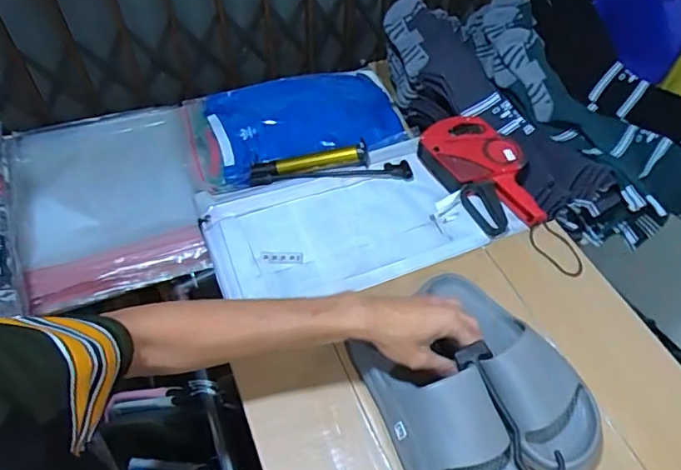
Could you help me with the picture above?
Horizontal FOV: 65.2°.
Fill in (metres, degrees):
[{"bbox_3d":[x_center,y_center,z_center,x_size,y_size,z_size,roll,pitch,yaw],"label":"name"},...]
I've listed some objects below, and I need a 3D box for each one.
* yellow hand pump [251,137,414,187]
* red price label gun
[{"bbox_3d":[-0.017,-0.117,0.861,0.261,0.033,0.057,-2,51,-1],"label":"yellow hand pump"},{"bbox_3d":[0.229,-0.097,0.842,0.137,0.055,0.222,-21,54,-15],"label":"red price label gun"}]

